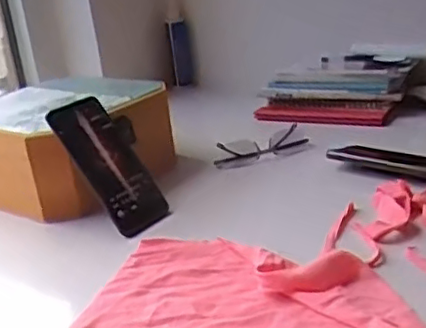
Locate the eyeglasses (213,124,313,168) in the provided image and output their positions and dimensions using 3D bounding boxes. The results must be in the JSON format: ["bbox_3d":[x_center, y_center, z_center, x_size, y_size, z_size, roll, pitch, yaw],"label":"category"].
[{"bbox_3d":[0.069,-0.021,0.884,0.146,0.045,0.073,-12,22,-12],"label":"eyeglasses"}]

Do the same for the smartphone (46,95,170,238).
[{"bbox_3d":[-0.115,0.000,0.691,0.072,0.161,0.013,-34,-2,-34],"label":"smartphone"}]

